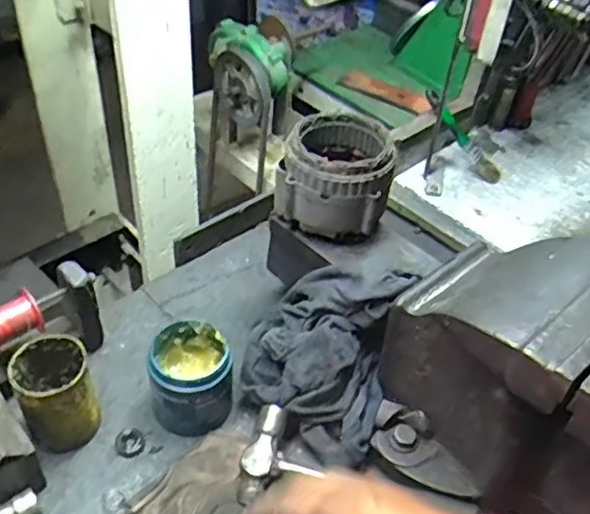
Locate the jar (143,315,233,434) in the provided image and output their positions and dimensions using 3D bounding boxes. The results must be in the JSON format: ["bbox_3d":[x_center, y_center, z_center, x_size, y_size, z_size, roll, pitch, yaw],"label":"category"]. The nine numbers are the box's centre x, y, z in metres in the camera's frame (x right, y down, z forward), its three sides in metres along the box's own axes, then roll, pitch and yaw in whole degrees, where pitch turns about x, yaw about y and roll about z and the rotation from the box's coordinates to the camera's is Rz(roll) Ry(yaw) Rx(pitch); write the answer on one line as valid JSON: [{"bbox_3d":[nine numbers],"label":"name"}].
[{"bbox_3d":[-0.117,0.137,0.741,0.085,0.096,0.088,3,43,-3],"label":"jar"}]

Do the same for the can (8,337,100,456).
[{"bbox_3d":[-0.252,0.150,0.697,0.072,0.117,0.079,3,43,-3],"label":"can"}]

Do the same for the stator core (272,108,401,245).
[{"bbox_3d":[0.048,-0.095,0.761,0.119,0.113,0.114,14,44,9],"label":"stator core"}]

